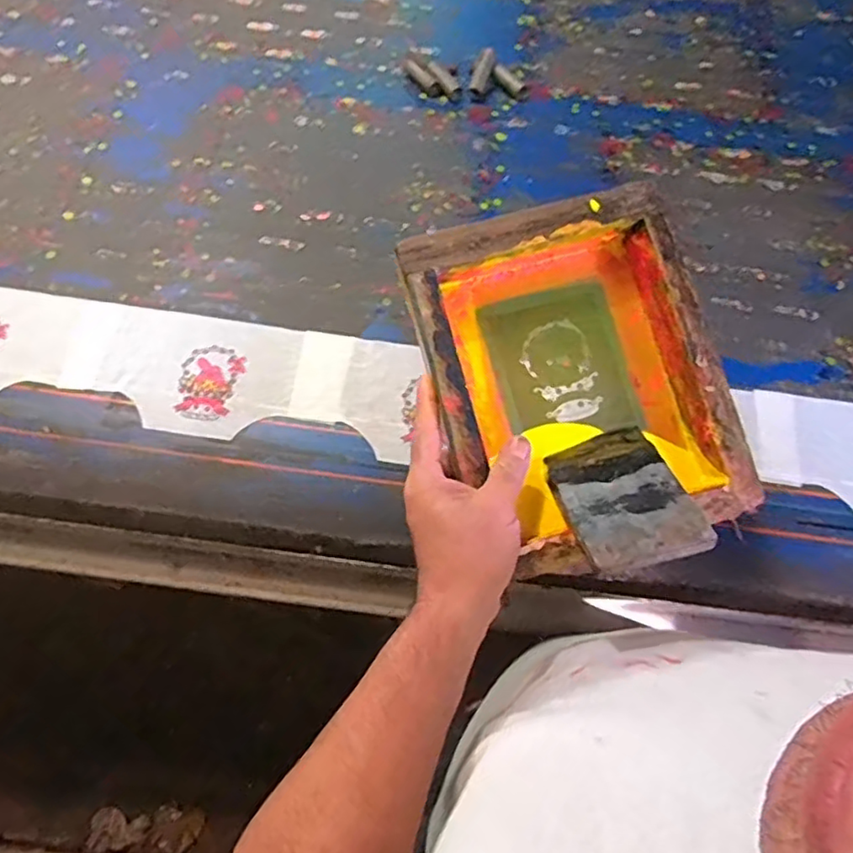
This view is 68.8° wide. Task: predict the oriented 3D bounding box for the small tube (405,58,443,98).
[{"bbox_3d":[-0.006,-0.480,0.856,0.019,0.014,0.076,-35,70,-18],"label":"small tube"}]

